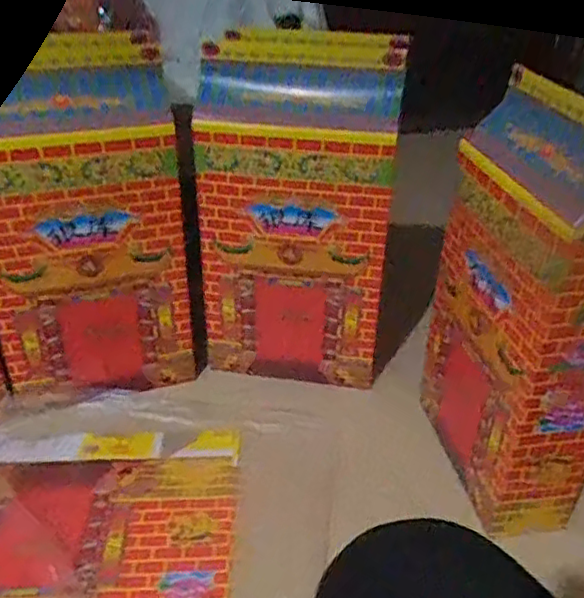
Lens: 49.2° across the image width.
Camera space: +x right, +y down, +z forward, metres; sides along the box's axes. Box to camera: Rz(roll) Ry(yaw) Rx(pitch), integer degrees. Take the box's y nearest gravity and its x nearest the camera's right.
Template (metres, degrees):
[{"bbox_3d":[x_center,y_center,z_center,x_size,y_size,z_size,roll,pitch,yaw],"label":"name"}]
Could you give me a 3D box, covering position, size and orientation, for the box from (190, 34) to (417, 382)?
[{"bbox_3d":[0.031,-0.151,1.157,0.347,0.578,0.223,8,33,12],"label":"box"}]

